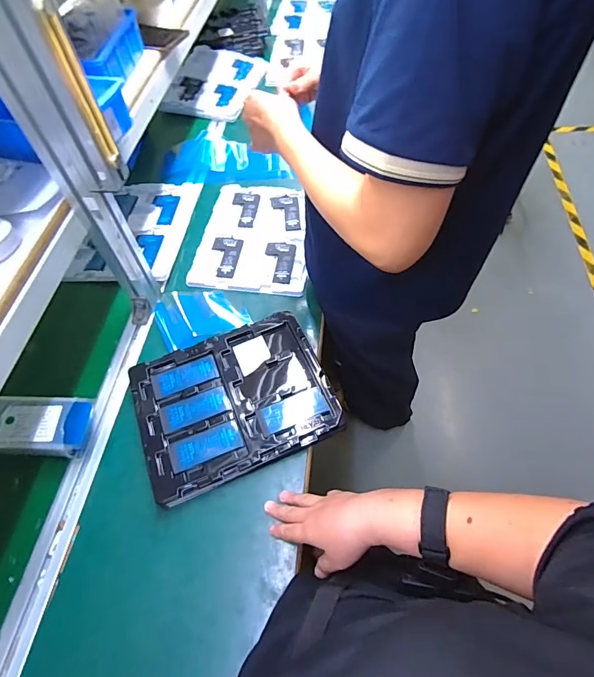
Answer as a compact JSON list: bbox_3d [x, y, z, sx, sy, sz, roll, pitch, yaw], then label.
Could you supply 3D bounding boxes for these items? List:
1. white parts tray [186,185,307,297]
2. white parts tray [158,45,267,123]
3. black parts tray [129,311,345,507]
[{"bbox_3d":[-0.087,-0.209,0.807,0.213,0.012,0.299,1,58,5],"label":"white parts tray"},{"bbox_3d":[-0.217,-0.699,1.091,0.214,0.034,0.299,9,59,10],"label":"white parts tray"},{"bbox_3d":[-0.095,0.086,0.596,0.273,0.025,0.223,-21,59,-9],"label":"black parts tray"}]

